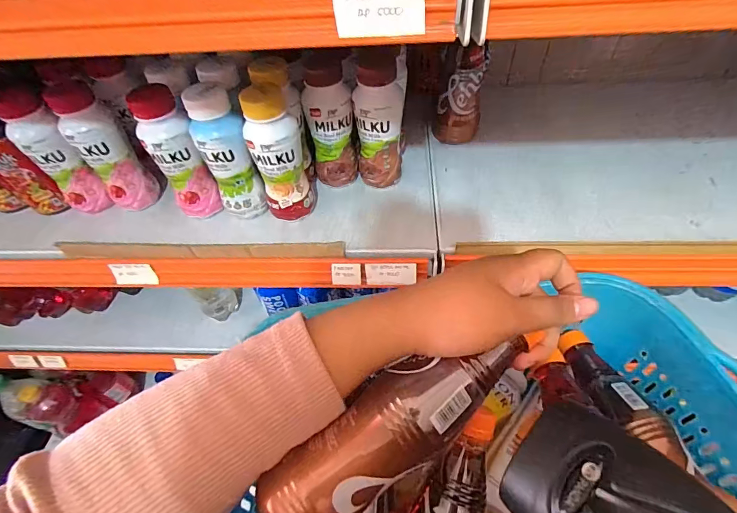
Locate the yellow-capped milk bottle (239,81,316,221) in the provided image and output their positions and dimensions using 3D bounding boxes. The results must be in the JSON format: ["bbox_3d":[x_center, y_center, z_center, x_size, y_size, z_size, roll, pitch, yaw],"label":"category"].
[{"bbox_3d":[-0.091,-0.099,0.390,0.050,0.142,0.043,-18,56,-8],"label":"yellow-capped milk bottle"}]

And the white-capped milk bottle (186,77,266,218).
[{"bbox_3d":[-0.144,-0.104,0.392,0.046,0.135,0.043,-10,55,-3],"label":"white-capped milk bottle"}]

